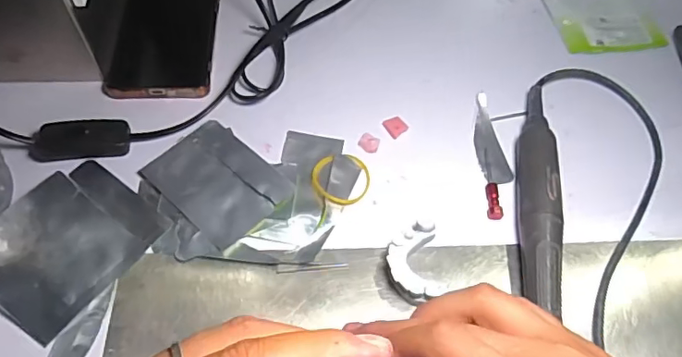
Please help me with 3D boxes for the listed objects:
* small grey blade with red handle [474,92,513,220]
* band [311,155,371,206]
[{"bbox_3d":[0.112,-0.018,0.386,0.022,0.009,0.105,1,57,-2],"label":"small grey blade with red handle"},{"bbox_3d":[0.000,-0.001,0.369,0.041,0.004,0.040,1,57,-2],"label":"band"}]

